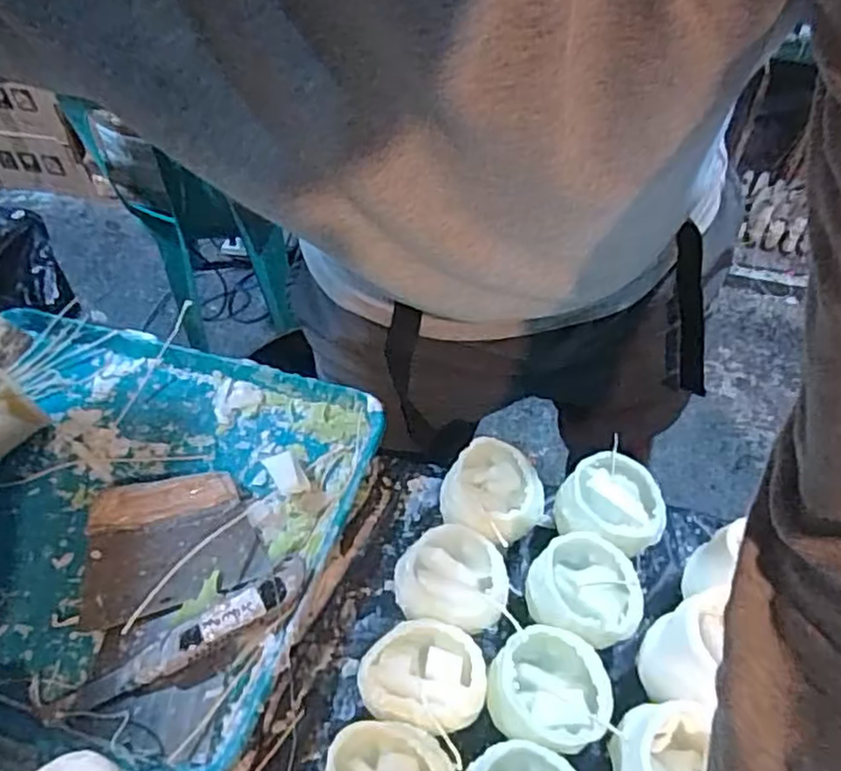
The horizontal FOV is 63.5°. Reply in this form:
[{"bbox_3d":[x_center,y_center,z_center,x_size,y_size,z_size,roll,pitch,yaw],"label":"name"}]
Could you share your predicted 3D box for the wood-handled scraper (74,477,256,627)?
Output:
[{"bbox_3d":[-0.207,0.126,0.553,0.131,0.013,0.116,-13,51,-9],"label":"wood-handled scraper"}]

